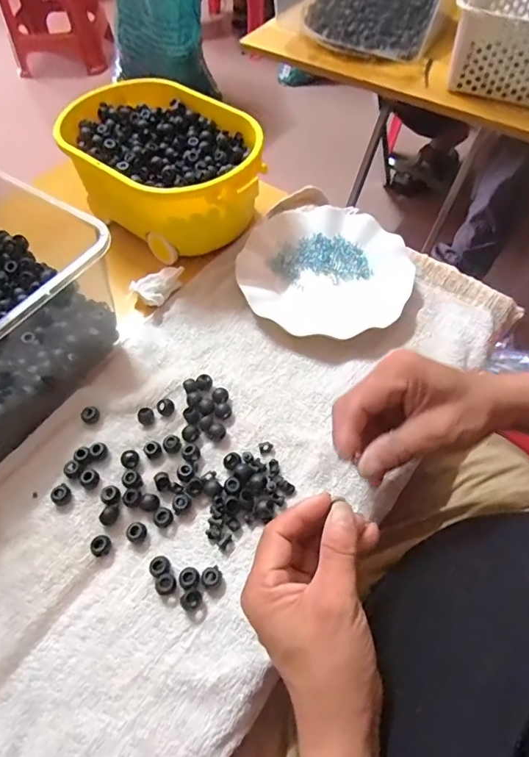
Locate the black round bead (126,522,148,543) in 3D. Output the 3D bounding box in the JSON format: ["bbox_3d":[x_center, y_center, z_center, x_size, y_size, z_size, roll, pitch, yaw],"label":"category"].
[{"bbox_3d":[-0.102,0.122,0.367,0.015,0.009,0.014,0,58,1],"label":"black round bead"}]

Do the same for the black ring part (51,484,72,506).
[{"bbox_3d":[-0.170,0.097,0.386,0.014,0.013,0.013,-26,61,-15],"label":"black ring part"}]

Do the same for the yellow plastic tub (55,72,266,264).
[{"bbox_3d":[-0.111,-0.240,0.534,0.244,0.094,0.164,34,64,20],"label":"yellow plastic tub"}]

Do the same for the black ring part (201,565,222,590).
[{"bbox_3d":[-0.040,0.151,0.349,0.015,0.012,0.014,0,58,1],"label":"black ring part"}]

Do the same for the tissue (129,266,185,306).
[{"bbox_3d":[-0.111,-0.098,0.496,0.058,0.023,0.034,-29,62,-17],"label":"tissue"}]

